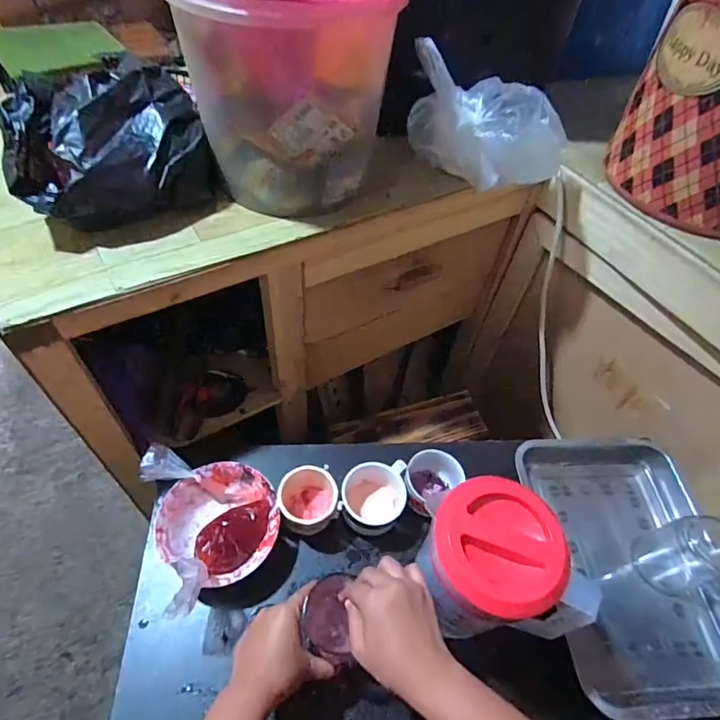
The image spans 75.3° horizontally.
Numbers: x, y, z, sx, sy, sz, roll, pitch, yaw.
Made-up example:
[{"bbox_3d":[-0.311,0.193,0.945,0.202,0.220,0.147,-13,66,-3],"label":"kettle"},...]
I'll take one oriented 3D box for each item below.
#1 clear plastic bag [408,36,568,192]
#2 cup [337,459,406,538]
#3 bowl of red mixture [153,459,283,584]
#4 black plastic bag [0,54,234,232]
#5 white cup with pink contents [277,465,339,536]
[{"bbox_3d":[0.178,-0.323,0.632,0.206,0.129,0.121,-3,55,-6],"label":"clear plastic bag"},{"bbox_3d":[0.019,0.192,0.657,0.089,0.064,0.091,2,54,-3],"label":"cup"},{"bbox_3d":[-0.183,0.216,0.625,0.154,0.059,0.141,2,54,-3],"label":"bowl of red mixture"},{"bbox_3d":[-0.294,-0.253,0.555,0.217,0.113,0.173,-25,60,-20],"label":"black plastic bag"},{"bbox_3d":[-0.072,0.188,0.645,0.075,0.075,0.086,-7,55,-9],"label":"white cup with pink contents"}]

